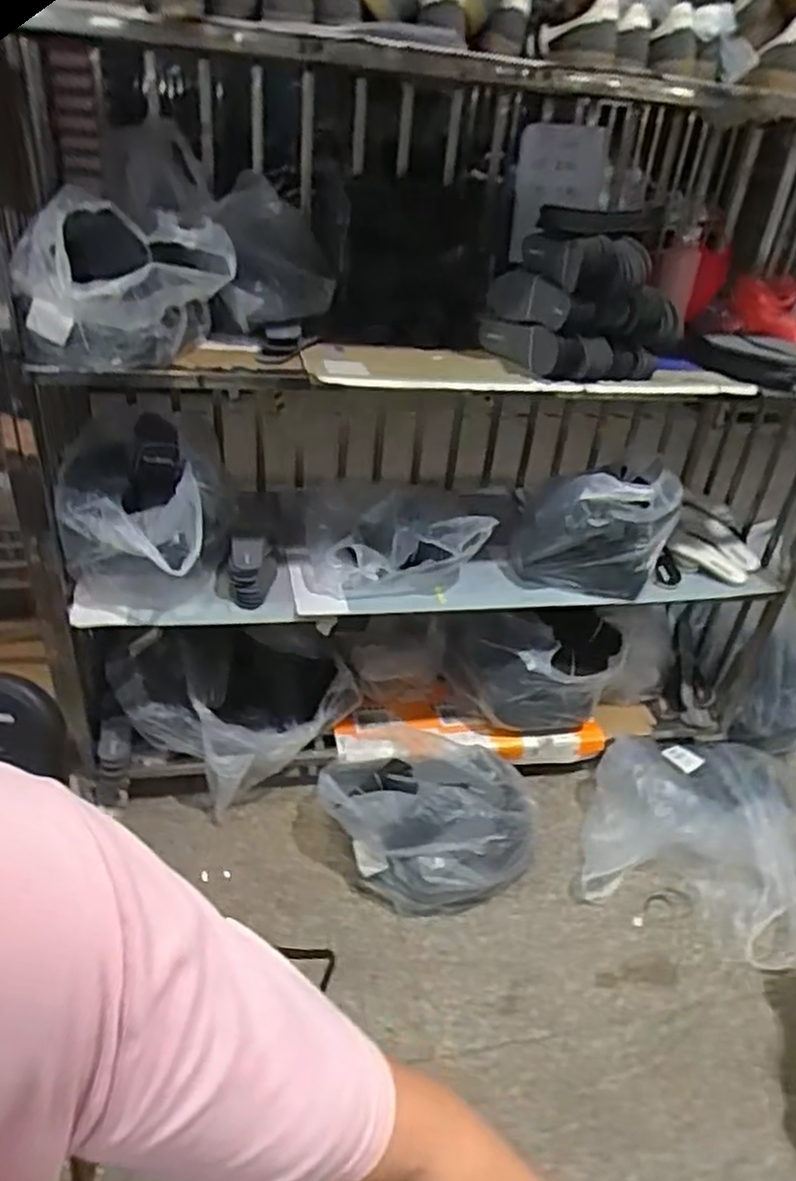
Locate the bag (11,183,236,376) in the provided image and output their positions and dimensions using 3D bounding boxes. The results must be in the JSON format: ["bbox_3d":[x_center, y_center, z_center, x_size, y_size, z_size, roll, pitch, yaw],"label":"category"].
[{"bbox_3d":[-0.381,-0.427,1.081,0.296,0.205,0.217,-11,37,-22],"label":"bag"}]

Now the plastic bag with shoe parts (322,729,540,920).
[{"bbox_3d":[0.060,0.463,1.603,0.439,0.241,0.361,1,34,-7],"label":"plastic bag with shoe parts"}]

